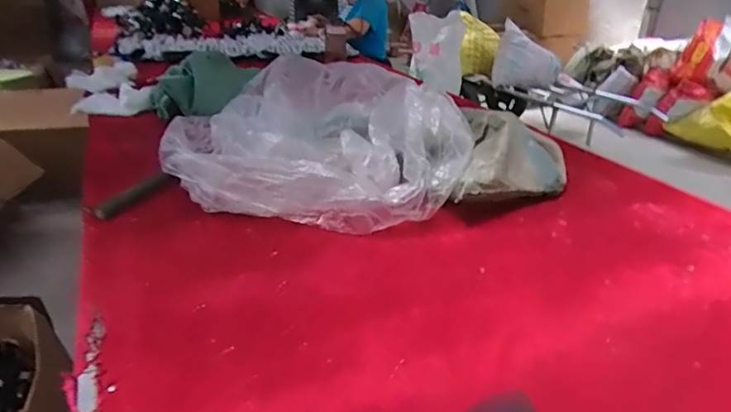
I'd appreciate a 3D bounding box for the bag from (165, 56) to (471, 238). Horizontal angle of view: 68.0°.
[{"bbox_3d":[-0.110,-0.129,1.149,0.623,0.243,0.418,2,25,-2],"label":"bag"}]

